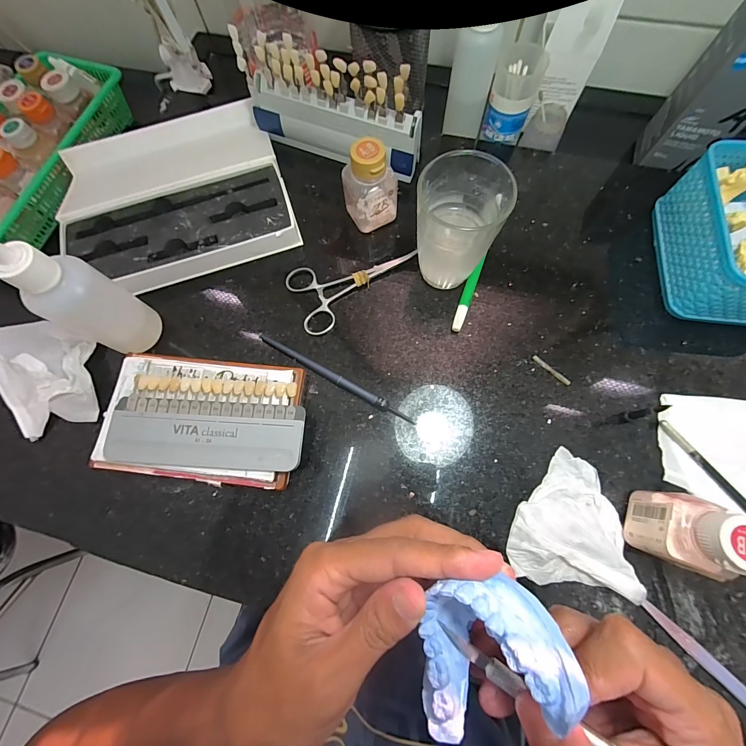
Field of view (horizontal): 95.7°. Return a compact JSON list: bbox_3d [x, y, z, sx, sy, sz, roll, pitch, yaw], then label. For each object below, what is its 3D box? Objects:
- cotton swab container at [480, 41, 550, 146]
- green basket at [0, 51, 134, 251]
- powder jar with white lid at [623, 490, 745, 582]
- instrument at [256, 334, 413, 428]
[{"bbox_3d":[0.140,-0.277,0.340,0.043,0.071,0.044,-1,73,2],"label":"cotton swab container"},{"bbox_3d":[-0.425,-0.266,0.414,0.133,0.074,0.286,19,76,7],"label":"green basket"},{"bbox_3d":[0.201,0.102,0.215,0.033,0.070,0.042,21,75,8],"label":"powder jar with white lid"},{"bbox_3d":[-0.033,0.004,0.288,0.153,0.008,0.009,28,76,10],"label":"instrument"}]

